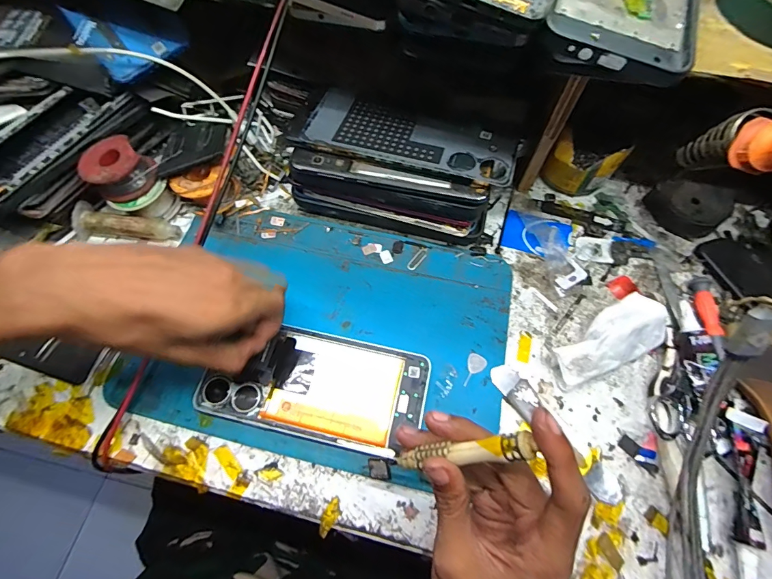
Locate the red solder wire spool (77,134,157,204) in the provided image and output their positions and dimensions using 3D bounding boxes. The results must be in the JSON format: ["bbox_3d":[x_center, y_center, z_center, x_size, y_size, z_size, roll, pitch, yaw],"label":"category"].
[{"bbox_3d":[-0.232,-0.103,0.334,0.052,0.031,0.047,34,70,14],"label":"red solder wire spool"}]

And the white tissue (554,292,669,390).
[{"bbox_3d":[0.175,0.041,0.301,0.095,0.030,0.042,-27,69,-12],"label":"white tissue"}]

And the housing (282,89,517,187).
[{"bbox_3d":[0.018,-0.120,0.302,0.167,0.009,0.061,18,68,7],"label":"housing"}]

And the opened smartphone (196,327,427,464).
[{"bbox_3d":[-0.052,0.071,0.290,0.161,0.006,0.077,12,66,5],"label":"opened smartphone"}]

